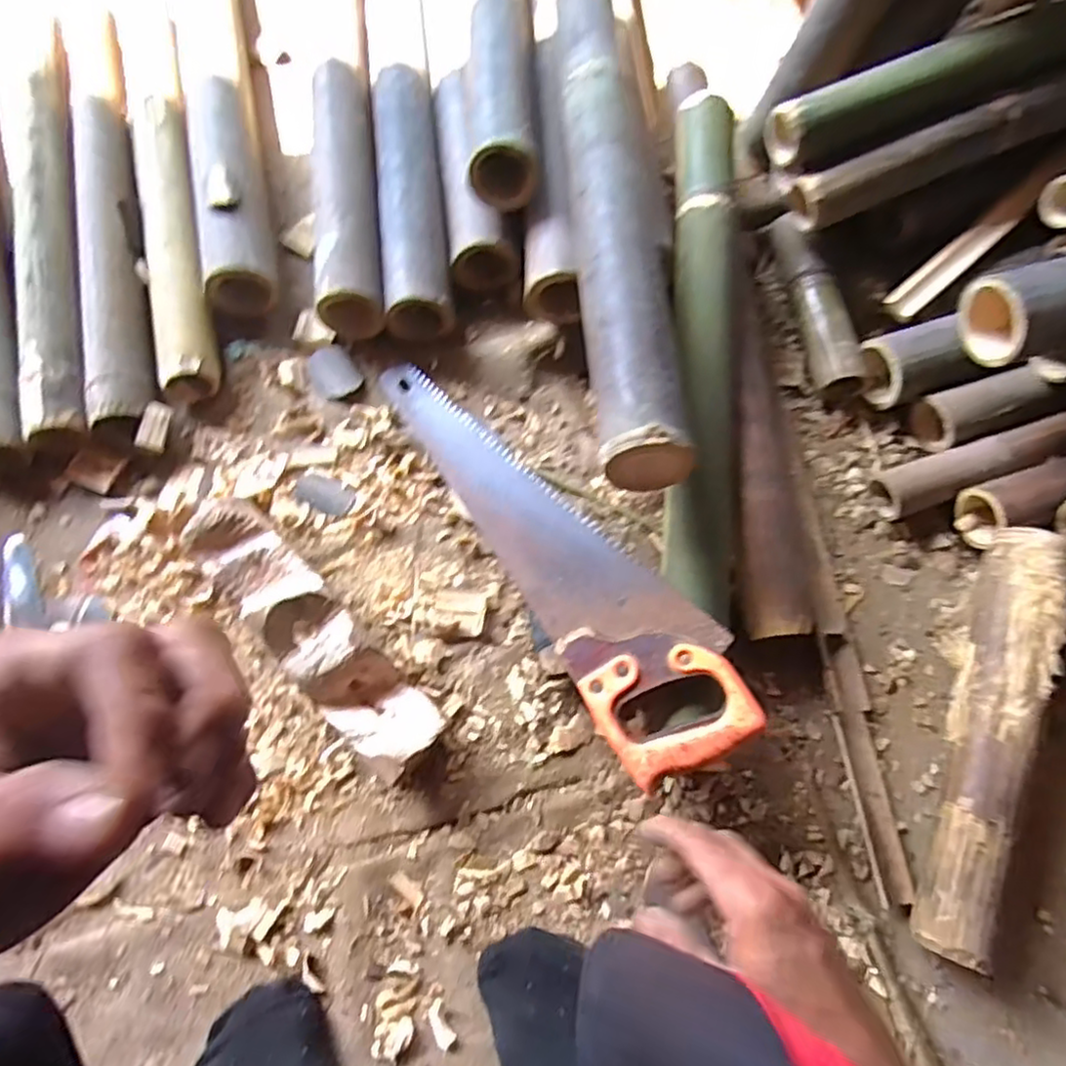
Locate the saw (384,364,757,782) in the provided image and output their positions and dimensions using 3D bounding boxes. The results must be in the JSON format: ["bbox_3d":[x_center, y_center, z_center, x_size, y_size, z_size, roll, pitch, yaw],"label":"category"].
[{"bbox_3d":[0.016,-0.005,0.635,0.119,0.033,0.485,-38,64,7],"label":"saw"}]

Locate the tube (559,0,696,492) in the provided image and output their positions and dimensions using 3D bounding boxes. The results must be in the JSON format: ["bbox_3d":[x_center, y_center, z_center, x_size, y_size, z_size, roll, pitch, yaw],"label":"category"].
[{"bbox_3d":[0.076,-0.317,0.644,0.081,0.064,0.581,-2,69,-3],"label":"tube"}]

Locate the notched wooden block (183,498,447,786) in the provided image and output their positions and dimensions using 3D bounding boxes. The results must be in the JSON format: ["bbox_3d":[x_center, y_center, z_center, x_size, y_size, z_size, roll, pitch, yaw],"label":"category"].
[{"bbox_3d":[-0.203,0.089,0.614,0.075,0.053,0.300,-42,76,-16],"label":"notched wooden block"}]

